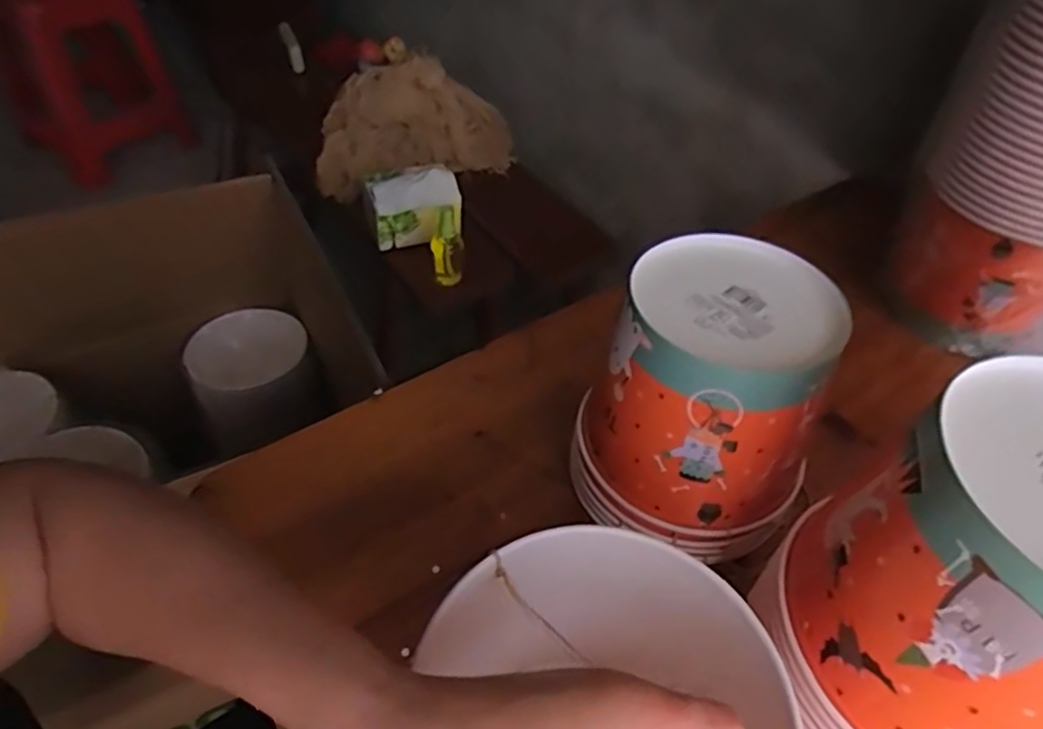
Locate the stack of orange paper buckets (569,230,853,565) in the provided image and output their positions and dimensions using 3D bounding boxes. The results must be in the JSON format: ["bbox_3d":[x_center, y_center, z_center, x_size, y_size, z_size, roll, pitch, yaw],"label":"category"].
[{"bbox_3d":[0.121,0.019,0.445,0.143,0.147,0.131,20,48,13],"label":"stack of orange paper buckets"}]

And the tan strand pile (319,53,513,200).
[{"bbox_3d":[-0.184,-0.412,1.164,0.350,0.164,0.124,-12,49,-17],"label":"tan strand pile"}]

